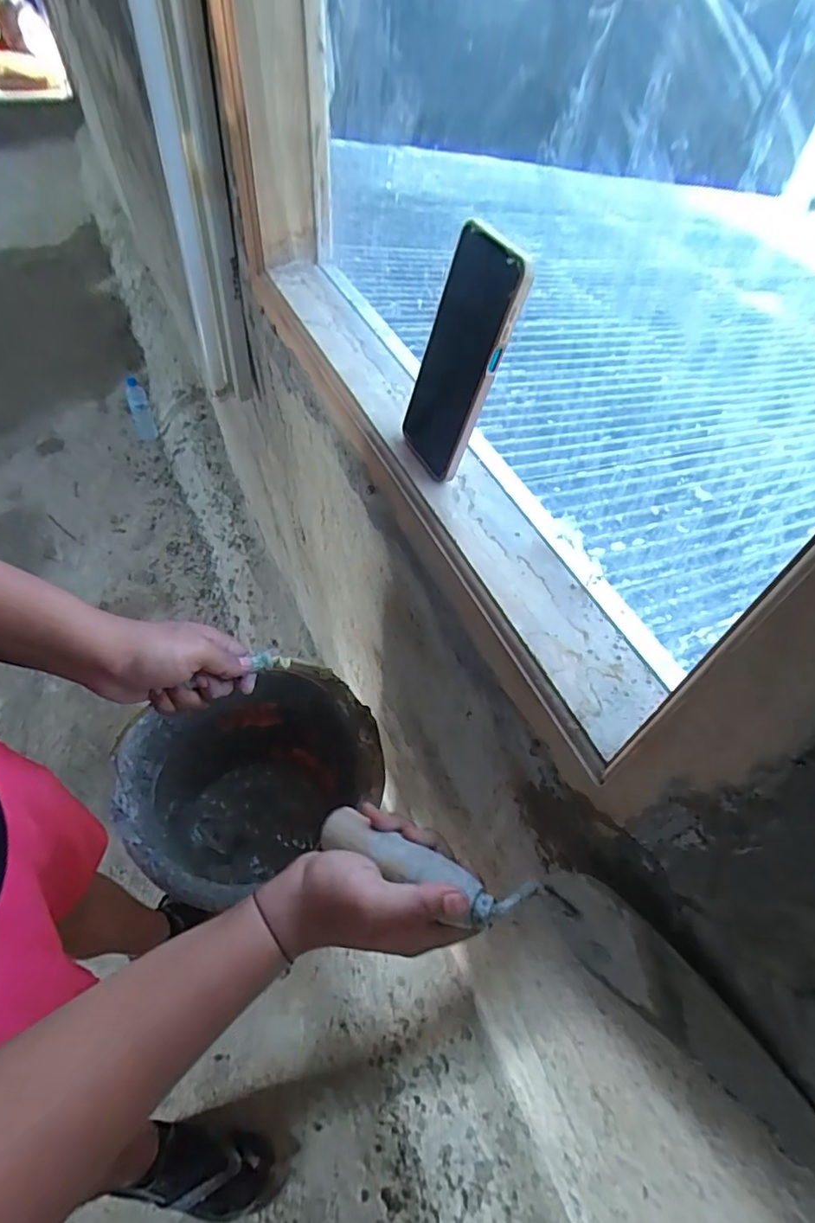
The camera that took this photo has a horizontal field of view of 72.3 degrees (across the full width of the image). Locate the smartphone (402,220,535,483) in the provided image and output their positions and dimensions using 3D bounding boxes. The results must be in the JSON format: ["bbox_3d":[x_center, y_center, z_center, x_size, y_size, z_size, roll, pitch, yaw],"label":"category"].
[{"bbox_3d":[0.037,-0.183,0.416,0.014,0.166,0.075,-14,55,-32],"label":"smartphone"}]

